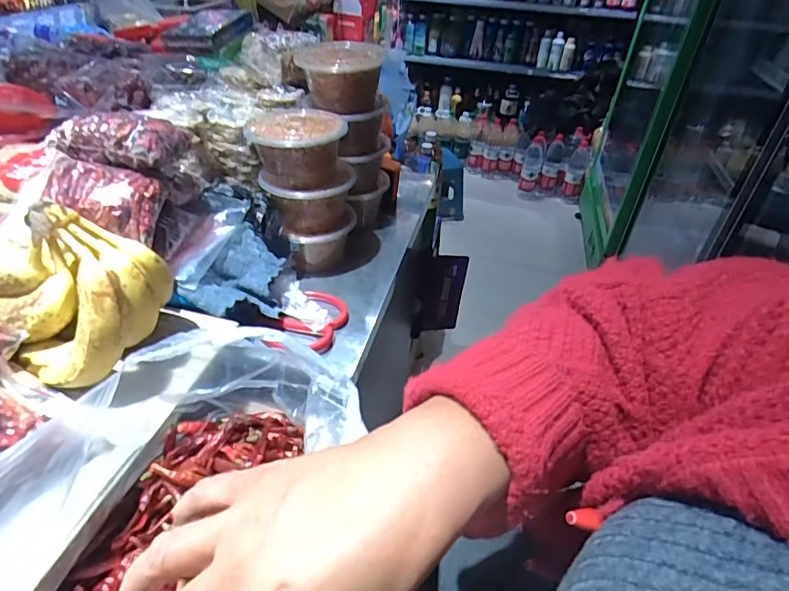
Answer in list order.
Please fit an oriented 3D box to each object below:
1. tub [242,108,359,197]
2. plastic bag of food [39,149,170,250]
[{"bbox_3d":[-0.106,-0.169,0.569,0.113,0.068,0.110,-2,39,-7],"label":"tub"},{"bbox_3d":[-0.264,-0.089,0.438,0.103,0.041,0.056,5,38,2],"label":"plastic bag of food"}]

